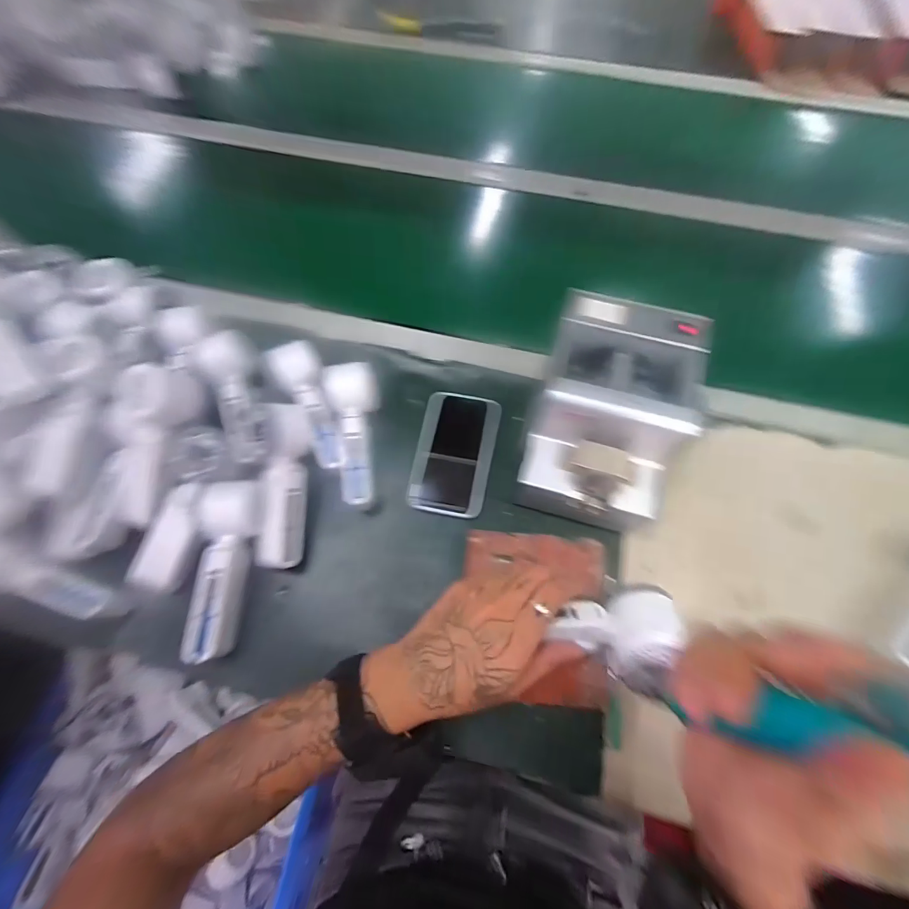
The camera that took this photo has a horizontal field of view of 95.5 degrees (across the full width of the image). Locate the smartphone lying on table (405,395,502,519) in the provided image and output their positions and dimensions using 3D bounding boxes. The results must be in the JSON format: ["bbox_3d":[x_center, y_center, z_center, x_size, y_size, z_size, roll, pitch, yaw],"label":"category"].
[{"bbox_3d":[0.001,-0.005,0.474,0.086,0.010,0.146,10,67,4],"label":"smartphone lying on table"}]

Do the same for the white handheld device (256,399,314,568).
[{"bbox_3d":[-0.178,0.032,0.425,0.048,0.037,0.162,3,86,1],"label":"white handheld device"}]

